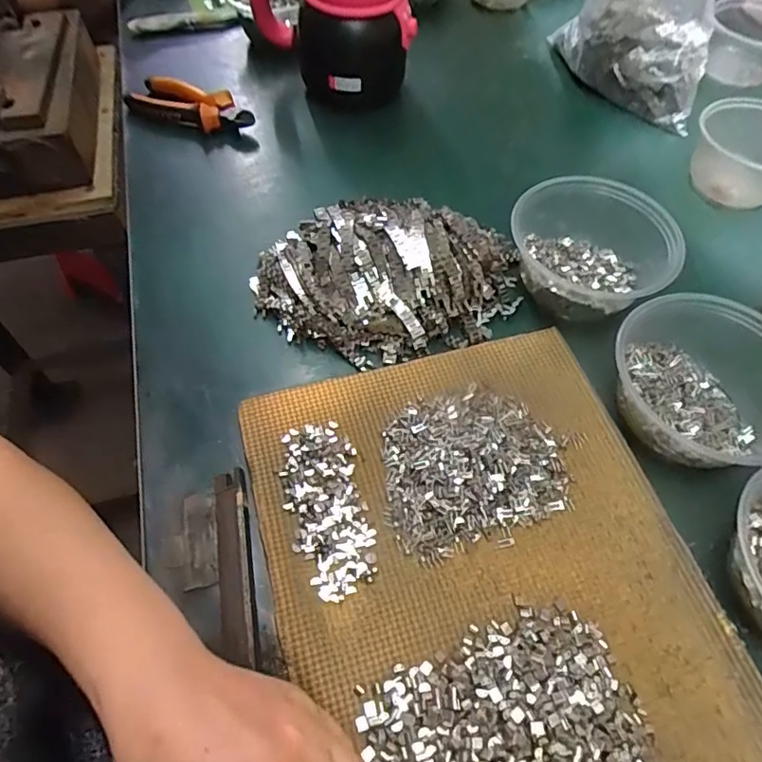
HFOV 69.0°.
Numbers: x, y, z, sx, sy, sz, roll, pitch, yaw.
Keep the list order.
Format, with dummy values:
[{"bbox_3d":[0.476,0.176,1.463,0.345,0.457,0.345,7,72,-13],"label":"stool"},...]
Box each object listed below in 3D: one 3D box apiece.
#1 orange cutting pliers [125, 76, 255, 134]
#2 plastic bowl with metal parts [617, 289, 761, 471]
[{"bbox_3d":[-0.206,-0.304,0.607,0.143,0.032,0.045,19,59,10],"label":"orange cutting pliers"},{"bbox_3d":[0.236,0.003,0.404,0.128,0.059,0.121,1,57,-1],"label":"plastic bowl with metal parts"}]

